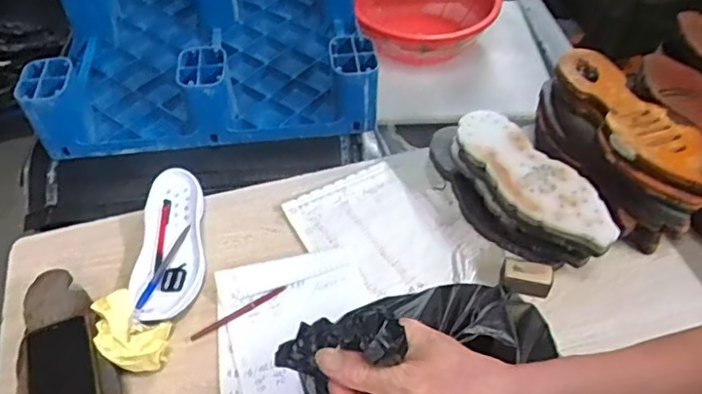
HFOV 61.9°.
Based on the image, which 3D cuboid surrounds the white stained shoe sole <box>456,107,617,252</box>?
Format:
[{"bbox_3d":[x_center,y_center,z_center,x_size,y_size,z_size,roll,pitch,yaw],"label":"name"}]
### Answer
[{"bbox_3d":[0.249,-0.028,0.798,0.097,0.025,0.259,-29,55,-20],"label":"white stained shoe sole"}]

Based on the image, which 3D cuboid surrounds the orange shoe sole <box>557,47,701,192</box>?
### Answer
[{"bbox_3d":[0.383,-0.110,0.792,0.103,0.031,0.279,-25,53,-16],"label":"orange shoe sole"}]

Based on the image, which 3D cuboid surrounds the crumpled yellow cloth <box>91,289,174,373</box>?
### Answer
[{"bbox_3d":[-0.276,0.169,0.739,0.083,0.096,0.095,-37,57,-24],"label":"crumpled yellow cloth"}]

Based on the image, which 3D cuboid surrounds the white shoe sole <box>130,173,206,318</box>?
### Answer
[{"bbox_3d":[-0.267,0.070,0.854,0.100,0.044,0.250,-8,50,-3],"label":"white shoe sole"}]

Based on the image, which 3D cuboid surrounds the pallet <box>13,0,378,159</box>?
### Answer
[{"bbox_3d":[-0.294,-0.436,1.264,0.602,0.138,0.794,-7,50,-2],"label":"pallet"}]

